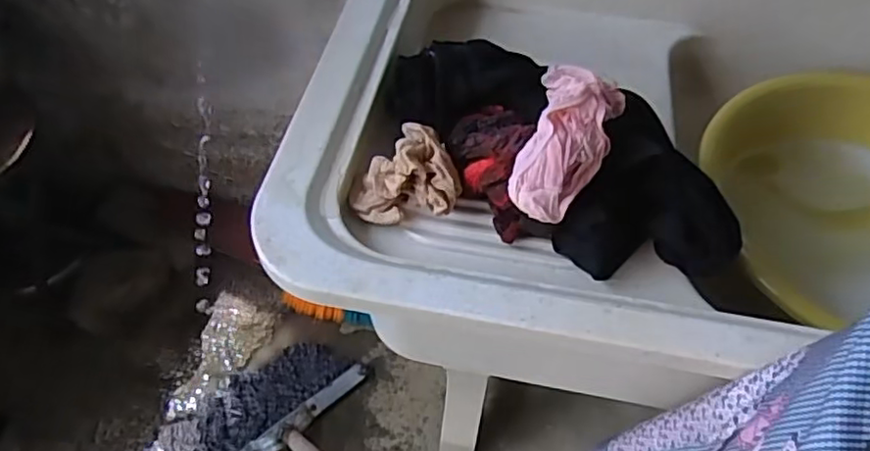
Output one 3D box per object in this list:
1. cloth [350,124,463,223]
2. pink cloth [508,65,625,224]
[{"bbox_3d":[-0.025,-0.047,0.552,0.094,0.040,0.081,1,53,-1],"label":"cloth"},{"bbox_3d":[0.113,-0.079,0.516,0.074,0.057,0.175,15,54,10],"label":"pink cloth"}]

